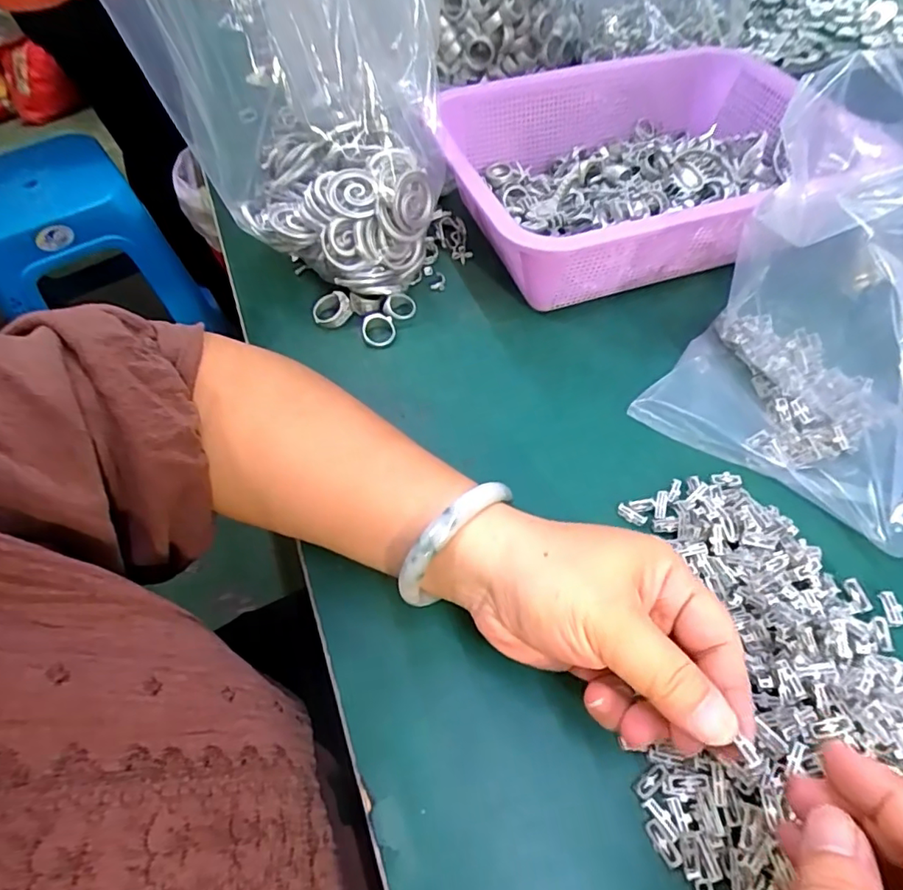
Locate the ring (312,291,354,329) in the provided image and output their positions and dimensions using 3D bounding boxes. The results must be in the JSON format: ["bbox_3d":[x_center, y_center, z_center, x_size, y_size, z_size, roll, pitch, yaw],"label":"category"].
[{"bbox_3d":[-0.087,-0.098,0.405,0.028,0.012,0.024,-19,83,14],"label":"ring"}]

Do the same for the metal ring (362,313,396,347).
[{"bbox_3d":[-0.052,-0.083,0.395,0.023,0.005,0.027,-5,74,-14],"label":"metal ring"}]

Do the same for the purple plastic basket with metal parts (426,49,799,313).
[{"bbox_3d":[0.146,-0.214,0.434,0.313,0.084,0.216,-19,56,-10],"label":"purple plastic basket with metal parts"}]

